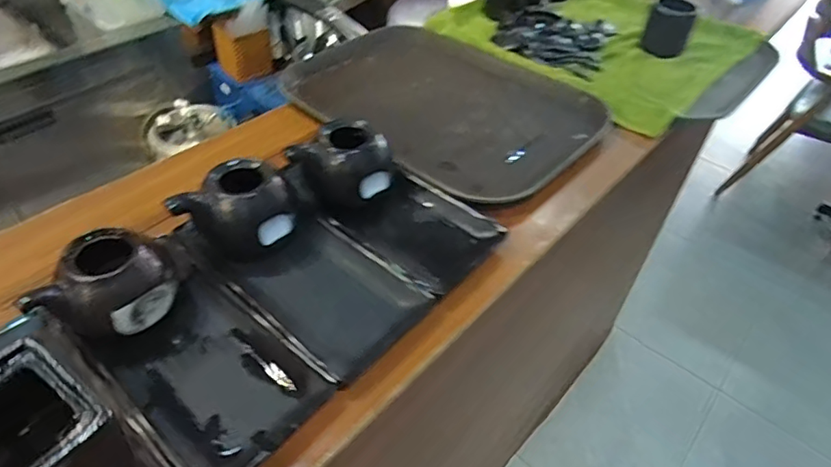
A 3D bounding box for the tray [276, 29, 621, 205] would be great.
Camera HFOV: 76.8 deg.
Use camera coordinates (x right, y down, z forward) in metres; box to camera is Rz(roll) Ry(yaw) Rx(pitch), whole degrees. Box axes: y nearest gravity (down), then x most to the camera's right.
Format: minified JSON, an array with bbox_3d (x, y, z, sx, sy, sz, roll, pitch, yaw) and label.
[{"bbox_3d":[0.030,-0.155,0.611,0.250,0.036,0.324,-34,60,-30],"label":"tray"}]

